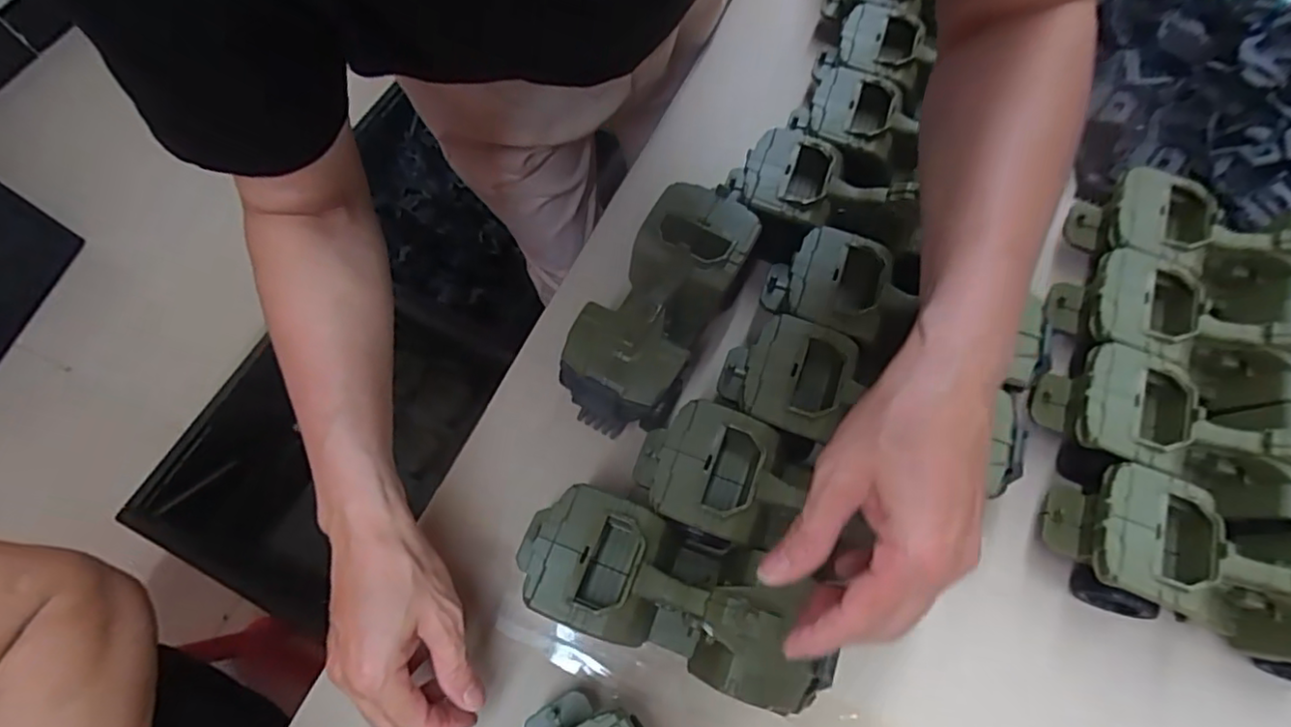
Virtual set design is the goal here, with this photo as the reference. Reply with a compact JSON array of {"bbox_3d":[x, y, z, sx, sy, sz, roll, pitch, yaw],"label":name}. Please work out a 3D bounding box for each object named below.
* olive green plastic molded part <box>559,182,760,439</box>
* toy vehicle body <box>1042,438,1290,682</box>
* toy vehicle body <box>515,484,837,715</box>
[{"bbox_3d":[0.012,-0.037,0.469,0.083,0.077,0.192,28,70,11],"label":"olive green plastic molded part"},{"bbox_3d":[0.356,0.127,0.406,0.186,0.077,0.092,21,69,9],"label":"toy vehicle body"},{"bbox_3d":[0.016,0.143,0.397,0.185,0.079,0.091,19,68,8],"label":"toy vehicle body"}]

